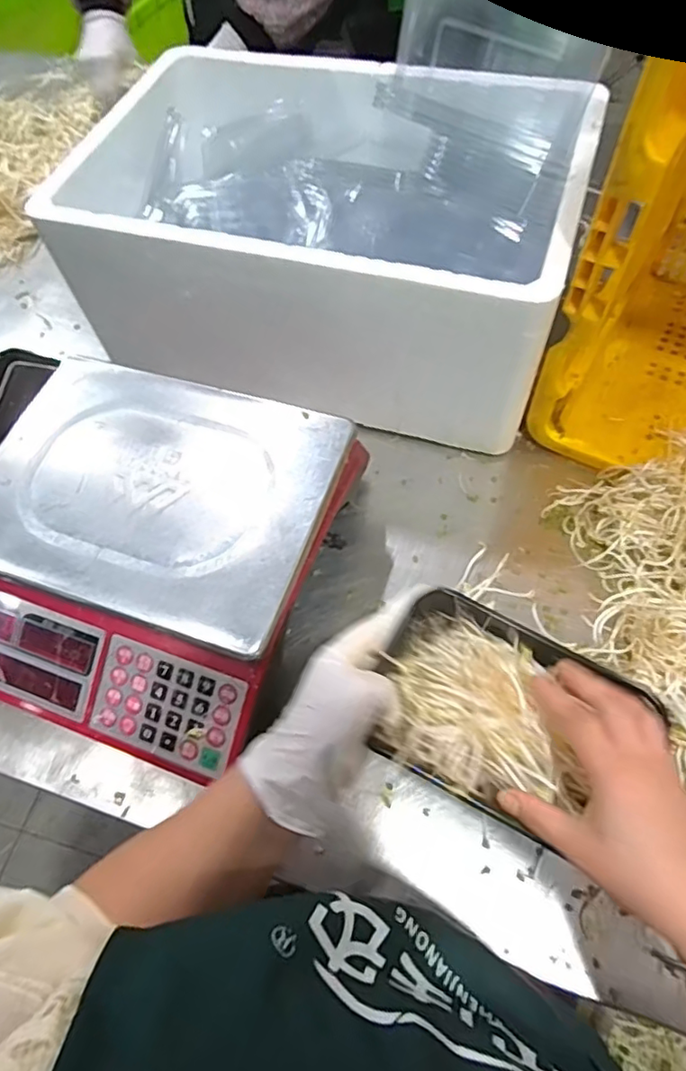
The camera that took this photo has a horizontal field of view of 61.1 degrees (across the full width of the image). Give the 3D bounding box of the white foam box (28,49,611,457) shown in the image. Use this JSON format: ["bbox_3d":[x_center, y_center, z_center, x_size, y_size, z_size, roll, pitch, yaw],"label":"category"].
[{"bbox_3d":[-0.010,-0.304,0.621,0.460,0.211,0.304,14,64,11],"label":"white foam box"}]

